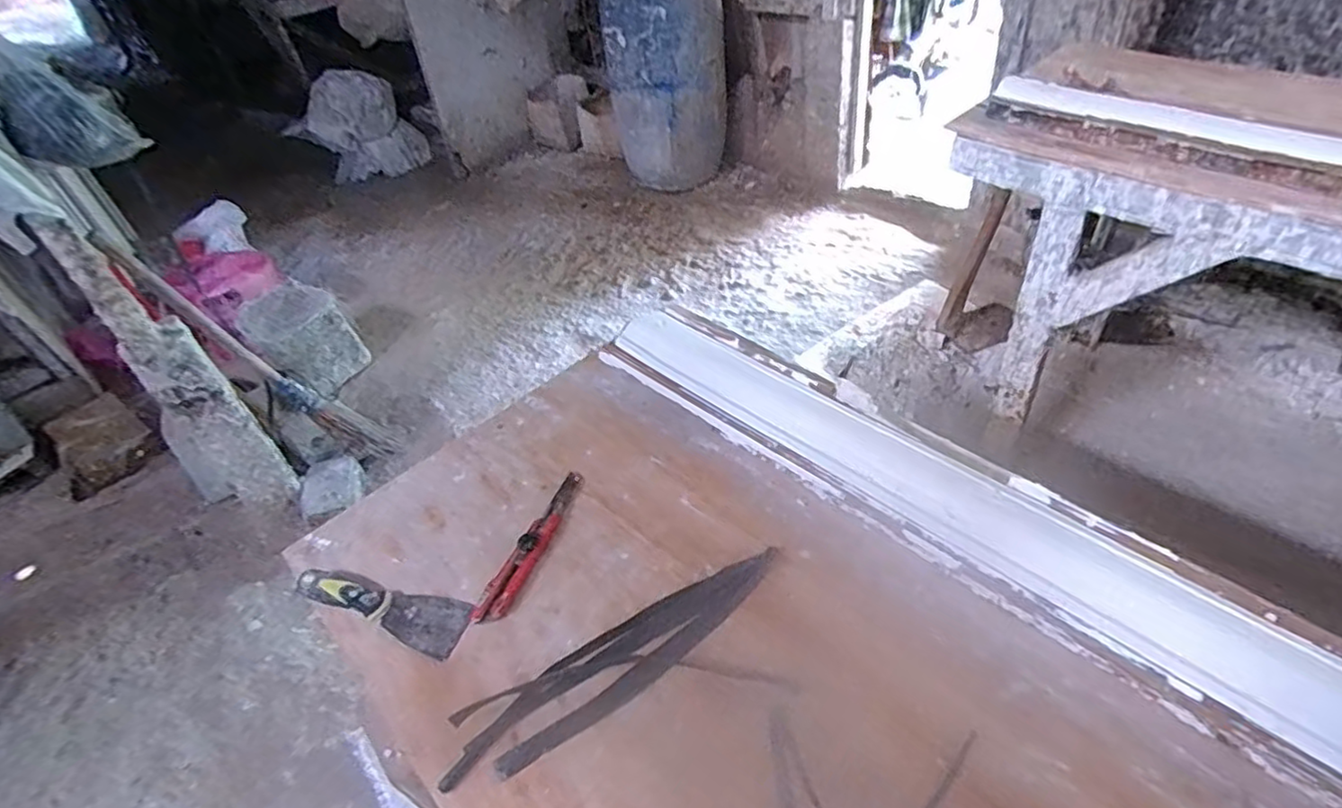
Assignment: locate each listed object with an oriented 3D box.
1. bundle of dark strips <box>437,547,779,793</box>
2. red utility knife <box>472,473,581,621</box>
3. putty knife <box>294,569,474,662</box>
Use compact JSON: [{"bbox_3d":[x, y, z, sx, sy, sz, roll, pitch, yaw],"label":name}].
[{"bbox_3d":[-0.042,0.228,0.600,0.333,0.010,0.072,-28,47,-20],"label":"bundle of dark strips"},{"bbox_3d":[-0.142,0.145,0.694,0.033,0.012,0.192,14,48,21],"label":"red utility knife"},{"bbox_3d":[-0.286,0.196,0.655,0.187,0.022,0.055,11,47,19],"label":"putty knife"}]

